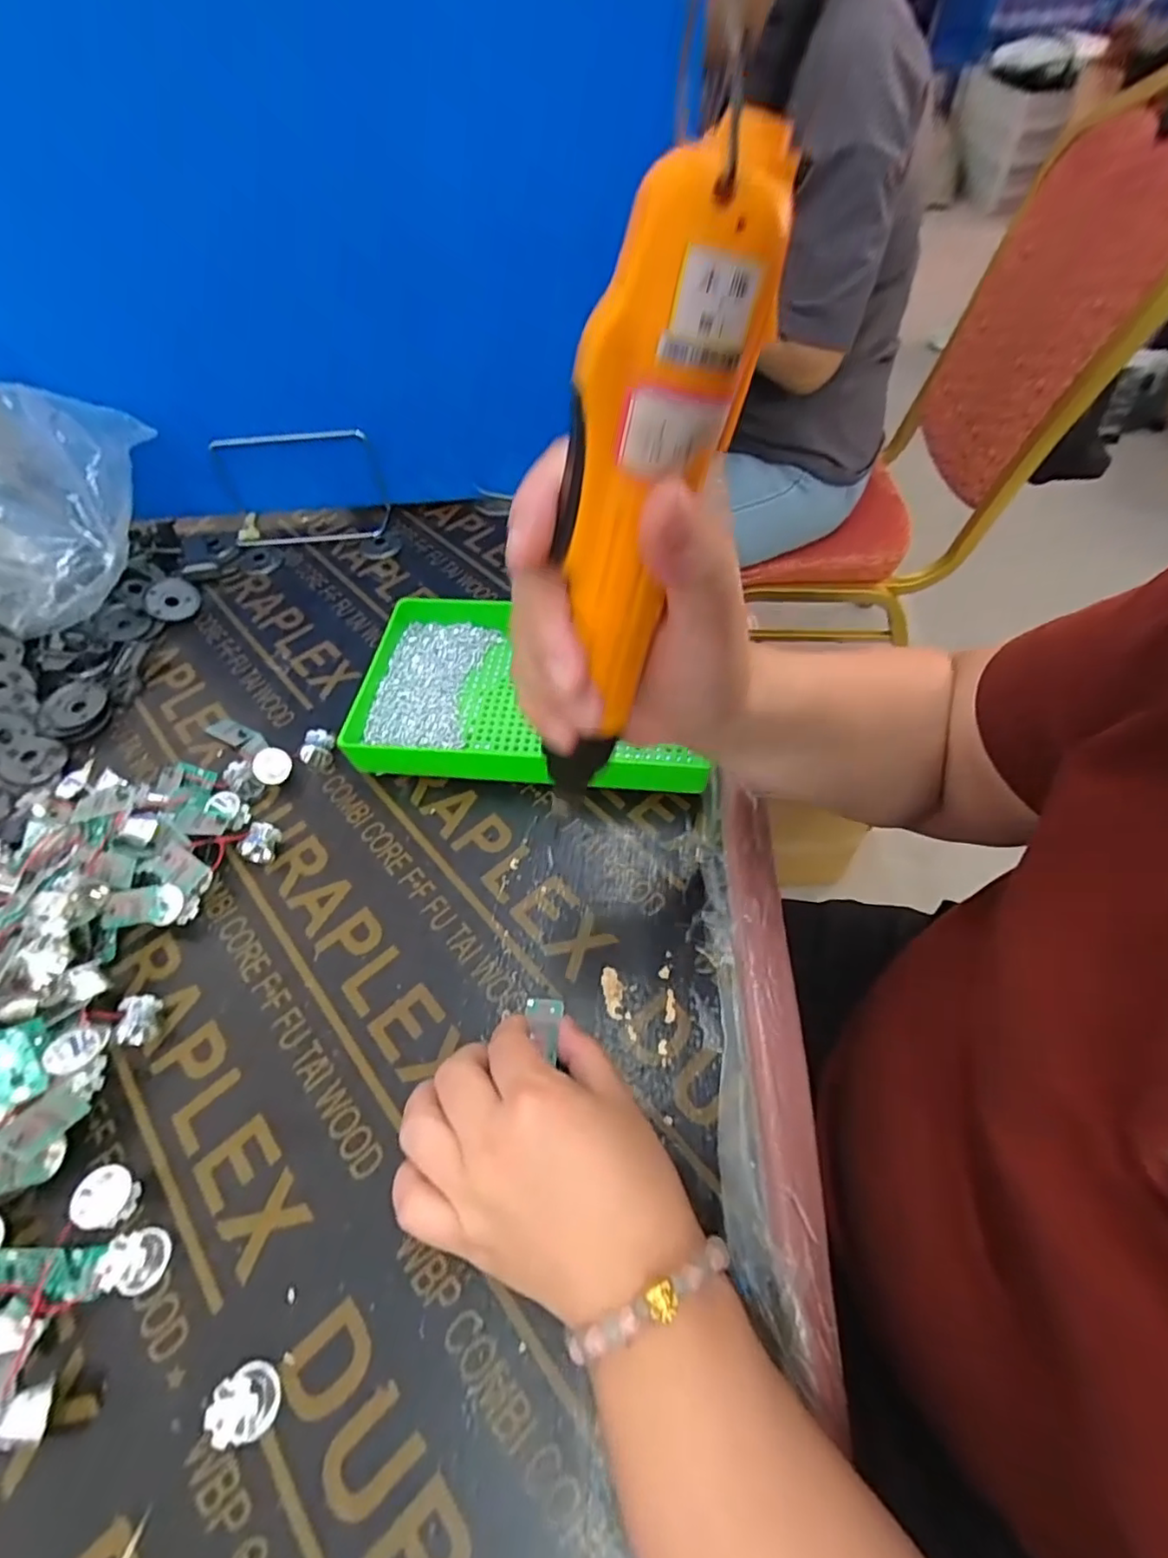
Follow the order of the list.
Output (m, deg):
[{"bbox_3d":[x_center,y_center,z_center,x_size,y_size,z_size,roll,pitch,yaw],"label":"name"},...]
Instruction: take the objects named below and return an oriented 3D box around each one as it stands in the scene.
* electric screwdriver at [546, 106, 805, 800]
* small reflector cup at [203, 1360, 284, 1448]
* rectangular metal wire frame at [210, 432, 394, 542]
[{"bbox_3d":[0.012,-0.071,0.189,0.032,0.185,0.033,-25,55,-35],"label":"electric screwdriver"},{"bbox_3d":[-0.136,0.251,0.246,0.019,0.019,0.021,5,56,7],"label":"small reflector cup"},{"bbox_3d":[-0.276,-0.278,0.589,0.157,0.080,0.068,-5,55,0],"label":"rectangular metal wire frame"}]

